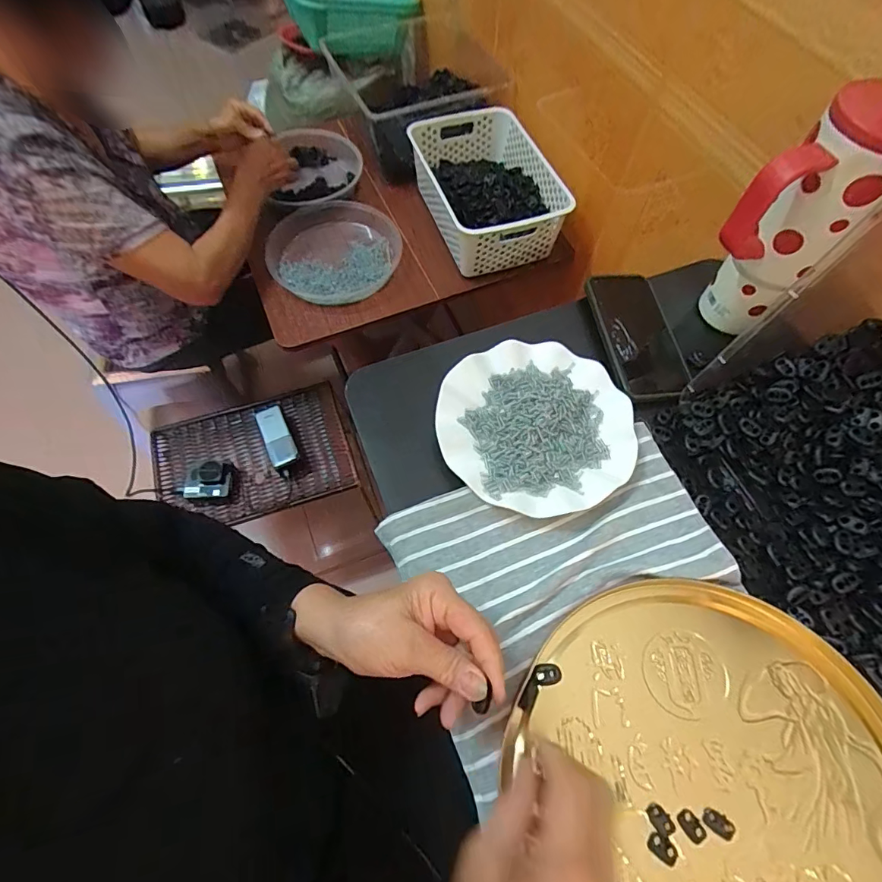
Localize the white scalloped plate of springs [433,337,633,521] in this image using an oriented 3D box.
[{"bbox_3d":[0.089,-0.016,0.443,0.178,0.020,0.176,0,64,0],"label":"white scalloped plate of springs"}]

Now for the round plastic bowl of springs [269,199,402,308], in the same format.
[{"bbox_3d":[-0.185,-0.343,0.813,0.225,0.047,0.218,0,64,0],"label":"round plastic bowl of springs"}]

